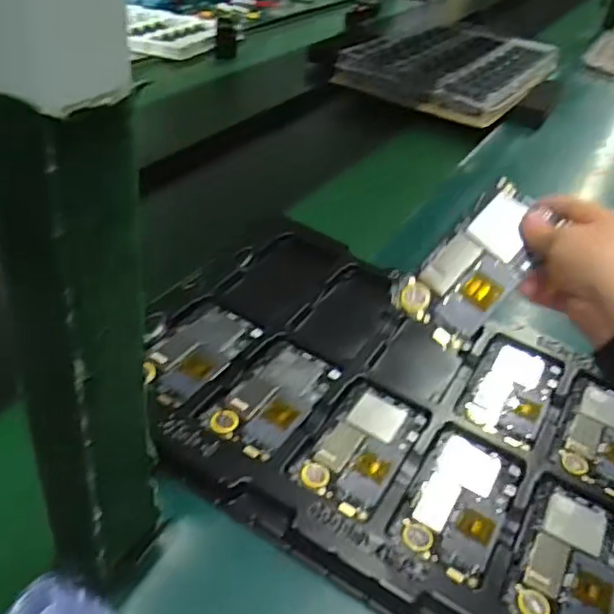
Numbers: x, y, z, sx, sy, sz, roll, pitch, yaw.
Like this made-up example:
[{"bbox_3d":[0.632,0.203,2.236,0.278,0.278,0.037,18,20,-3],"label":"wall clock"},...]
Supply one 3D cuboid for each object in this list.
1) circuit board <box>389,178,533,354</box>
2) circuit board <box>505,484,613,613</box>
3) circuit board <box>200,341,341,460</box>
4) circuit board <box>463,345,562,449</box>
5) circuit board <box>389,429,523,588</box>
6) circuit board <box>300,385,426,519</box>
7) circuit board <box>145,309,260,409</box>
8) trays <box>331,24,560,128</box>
[{"bbox_3d":[0.125,-0.030,0.446,0.120,0.008,0.066,-45,64,-4],"label":"circuit board"},{"bbox_3d":[0.188,0.179,0.435,0.063,0.007,0.126,24,40,21],"label":"circuit board"},{"bbox_3d":[-0.025,0.074,0.515,0.065,0.009,0.126,24,40,21],"label":"circuit board"},{"bbox_3d":[0.188,0.075,0.562,0.064,0.006,0.121,26,41,23],"label":"circuit board"},{"bbox_3d":[0.115,0.143,0.463,0.071,0.005,0.129,22,39,18],"label":"circuit board"},{"bbox_3d":[0.045,0.110,0.488,0.064,0.008,0.124,22,39,19],"label":"circuit board"},{"bbox_3d":[-0.096,0.041,0.542,0.063,0.011,0.123,24,40,21],"label":"circuit board"},{"bbox_3d":[0.311,-0.484,1.251,0.310,0.059,0.529,26,41,23],"label":"trays"}]

